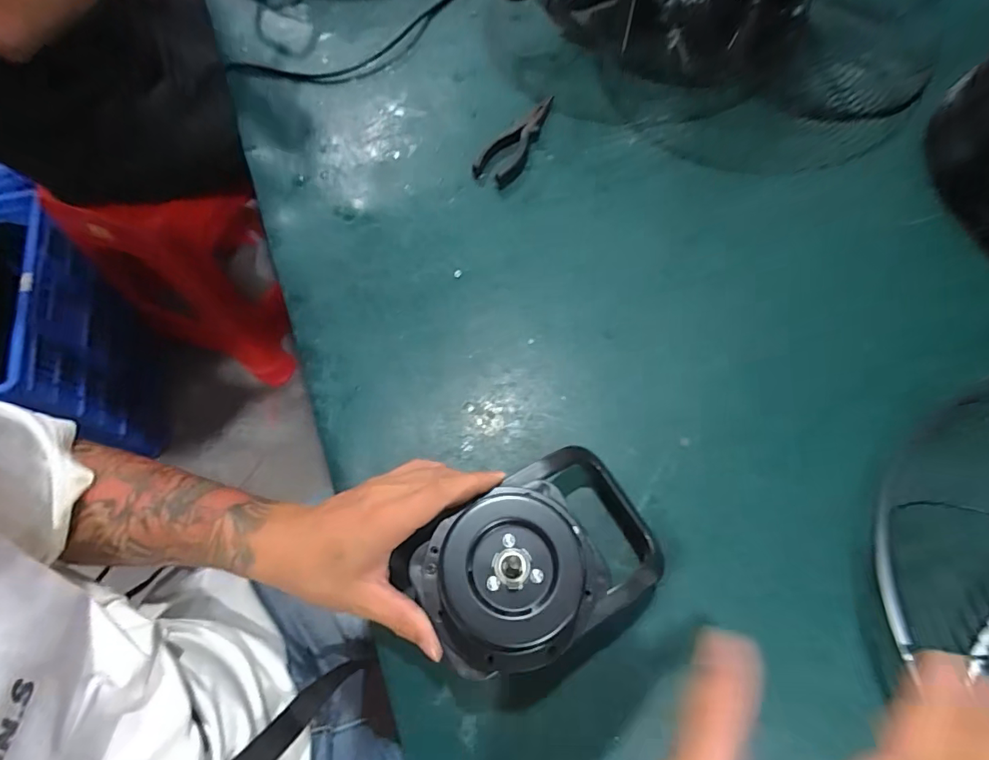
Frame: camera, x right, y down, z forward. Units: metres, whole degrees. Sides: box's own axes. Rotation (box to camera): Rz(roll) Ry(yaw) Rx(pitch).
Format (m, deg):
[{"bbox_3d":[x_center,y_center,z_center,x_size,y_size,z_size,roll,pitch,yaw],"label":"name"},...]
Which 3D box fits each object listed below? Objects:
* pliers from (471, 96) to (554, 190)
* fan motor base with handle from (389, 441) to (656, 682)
[{"bbox_3d":[0.031,-0.281,0.568,0.044,0.014,0.147,28,69,13],"label":"pliers"},{"bbox_3d":[0.029,0.121,0.335,0.165,0.094,0.111,-29,68,-11],"label":"fan motor base with handle"}]

